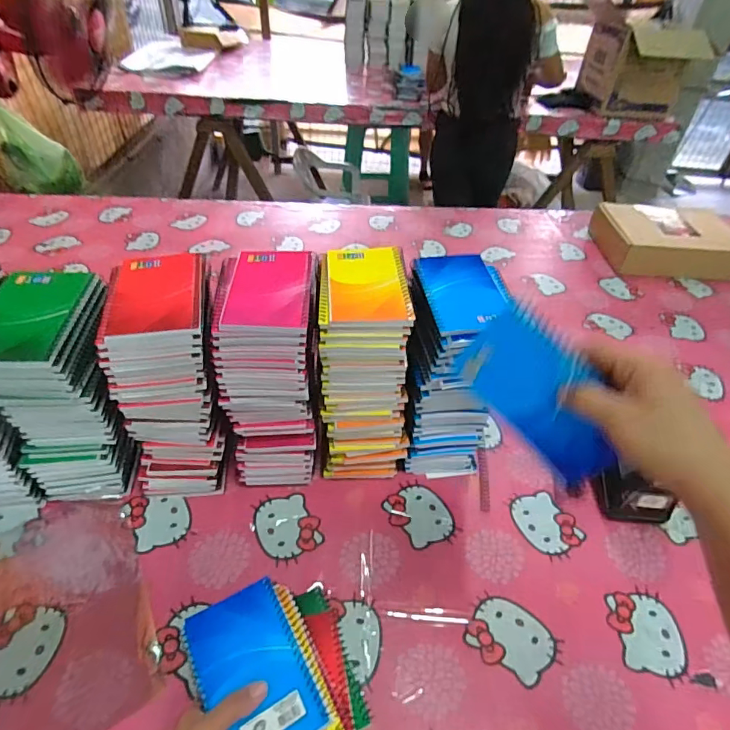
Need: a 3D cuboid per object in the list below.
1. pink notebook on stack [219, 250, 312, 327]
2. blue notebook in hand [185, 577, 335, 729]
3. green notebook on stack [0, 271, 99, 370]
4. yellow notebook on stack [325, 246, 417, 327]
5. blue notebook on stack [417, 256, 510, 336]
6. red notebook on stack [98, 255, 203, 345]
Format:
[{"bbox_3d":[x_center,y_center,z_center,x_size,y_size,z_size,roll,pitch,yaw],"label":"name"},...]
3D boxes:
[{"bbox_3d":[-0.097,-0.082,0.477,0.081,0.010,0.121,0,44,-4],"label":"pink notebook on stack"},{"bbox_3d":[-0.095,0.260,0.397,0.086,0.008,0.130,-21,49,-23],"label":"blue notebook in hand"},{"bbox_3d":[-0.316,-0.047,0.437,0.086,0.016,0.127,1,46,-5],"label":"green notebook on stack"},{"bbox_3d":[0.003,-0.085,0.491,0.082,0.013,0.124,0,44,-4],"label":"yellow notebook on stack"},{"bbox_3d":[0.105,-0.079,0.494,0.080,0.010,0.124,-3,44,-7],"label":"blue notebook on stack"},{"bbox_3d":[-0.211,-0.071,0.463,0.089,0.012,0.127,-8,45,-12],"label":"red notebook on stack"}]

